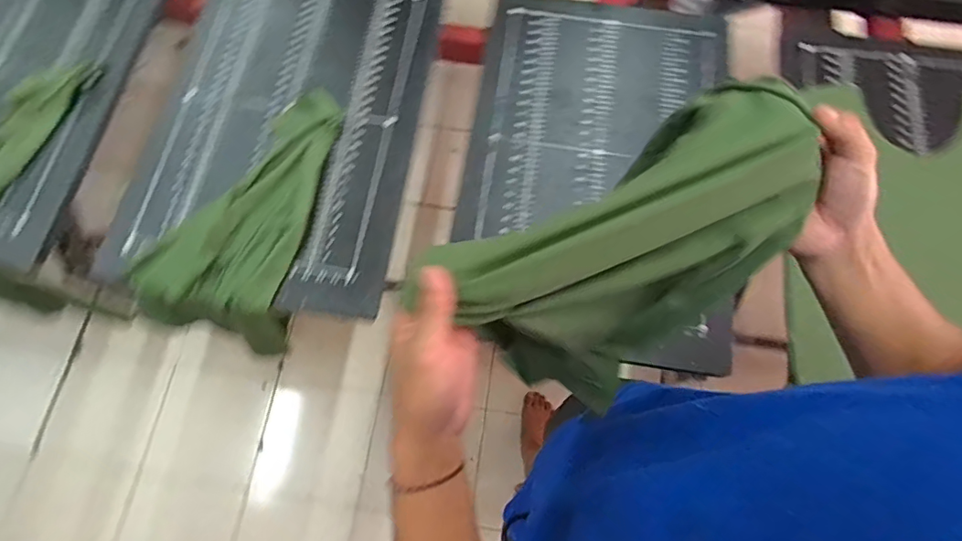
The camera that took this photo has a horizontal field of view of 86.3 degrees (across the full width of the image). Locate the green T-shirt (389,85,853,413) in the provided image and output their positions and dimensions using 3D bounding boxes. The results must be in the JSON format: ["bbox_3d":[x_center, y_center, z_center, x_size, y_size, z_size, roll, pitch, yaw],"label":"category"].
[{"bbox_3d":[0.118,-0.005,0.416,0.281,0.206,0.132,-33,72,-12],"label":"green T-shirt"}]

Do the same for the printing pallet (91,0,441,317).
[{"bbox_3d":[-0.300,-0.252,0.784,0.400,0.031,0.587,8,71,2],"label":"printing pallet"}]

